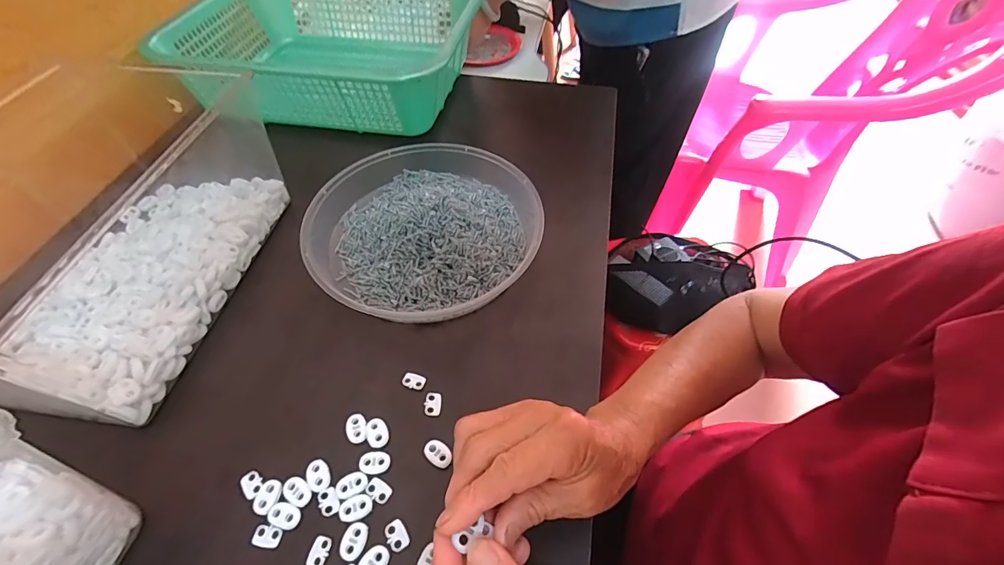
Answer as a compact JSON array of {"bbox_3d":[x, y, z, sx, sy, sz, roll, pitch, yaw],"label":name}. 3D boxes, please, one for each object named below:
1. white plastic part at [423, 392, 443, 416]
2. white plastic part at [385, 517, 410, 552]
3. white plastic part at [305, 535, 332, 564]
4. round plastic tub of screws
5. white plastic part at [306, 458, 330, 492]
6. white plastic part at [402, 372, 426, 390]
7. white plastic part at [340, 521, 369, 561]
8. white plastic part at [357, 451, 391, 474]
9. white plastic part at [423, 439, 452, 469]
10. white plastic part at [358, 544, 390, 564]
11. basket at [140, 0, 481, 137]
[{"bbox_3d":[-0.056,0.098,0.349,0.014,0.004,0.019,0,54,1],"label":"white plastic part"},{"bbox_3d":[-0.072,0.172,0.294,0.013,0.004,0.020,-33,59,-20],"label":"white plastic part"},{"bbox_3d":[-0.122,0.180,0.288,0.013,0.004,0.019,12,55,10],"label":"white plastic part"},{"bbox_3d":[-0.082,-0.064,0.439,0.225,0.041,0.226,-1,54,1],"label":"round plastic tub of screws"},{"bbox_3d":[-0.135,0.140,0.315,0.015,0.004,0.022,-28,58,-18],"label":"white plastic part"},{"bbox_3d":[-0.074,0.082,0.361,0.019,0.004,0.012,15,56,12],"label":"white plastic part"},{"bbox_3d":[-0.100,0.174,0.291,0.016,0.004,0.022,12,55,10],"label":"white plastic part"},{"bbox_3d":[-0.095,0.133,0.321,0.023,0.004,0.016,-5,54,-2],"label":"white plastic part"},{"bbox_3d":[-0.048,0.129,0.324,0.023,0.004,0.015,30,60,21],"label":"white plastic part"},{"bbox_3d":[-0.085,0.185,0.284,0.016,0.004,0.022,34,61,23],"label":"white plastic part"},{"bbox_3d":[-0.241,-0.327,0.600,0.353,0.096,0.298,5,54,4],"label":"basket"}]

